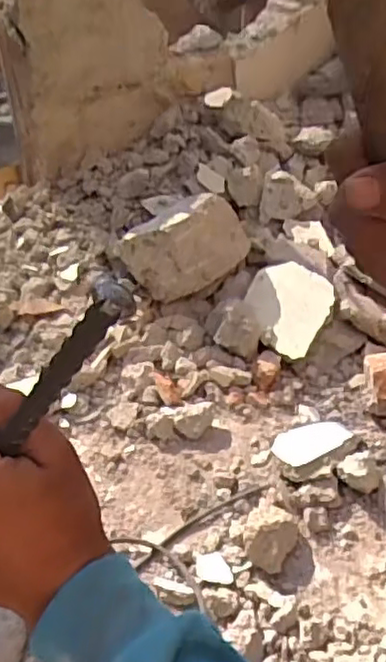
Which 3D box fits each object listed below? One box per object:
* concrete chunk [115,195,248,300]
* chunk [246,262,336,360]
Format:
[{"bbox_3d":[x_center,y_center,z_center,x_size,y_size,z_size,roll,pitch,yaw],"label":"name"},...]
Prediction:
[{"bbox_3d":[-0.009,-0.135,1.045,0.202,0.123,0.095,-14,40,-15],"label":"concrete chunk"},{"bbox_3d":[0.141,-0.033,1.010,0.127,0.045,0.144,26,65,22],"label":"chunk"}]

